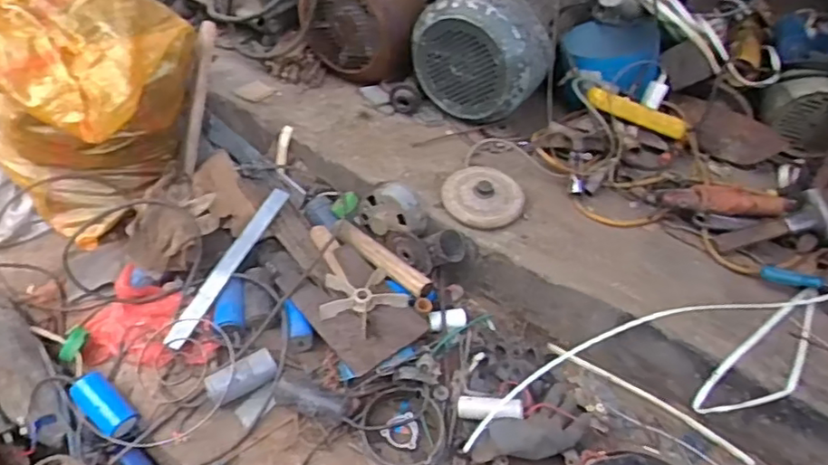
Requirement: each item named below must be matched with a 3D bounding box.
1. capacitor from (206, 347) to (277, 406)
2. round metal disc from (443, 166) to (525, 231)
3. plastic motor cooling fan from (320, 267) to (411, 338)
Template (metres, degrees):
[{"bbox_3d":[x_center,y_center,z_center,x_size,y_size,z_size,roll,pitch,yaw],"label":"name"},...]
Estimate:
[{"bbox_3d":[-0.259,0.223,0.924,0.102,0.044,0.049,-23,50,-28],"label":"capacitor"},{"bbox_3d":[0.120,-0.067,1.066,0.127,0.023,0.144,-35,58,-17],"label":"round metal disc"},{"bbox_3d":[-0.077,0.107,0.979,0.140,0.015,0.123,2,43,-4],"label":"plastic motor cooling fan"}]

